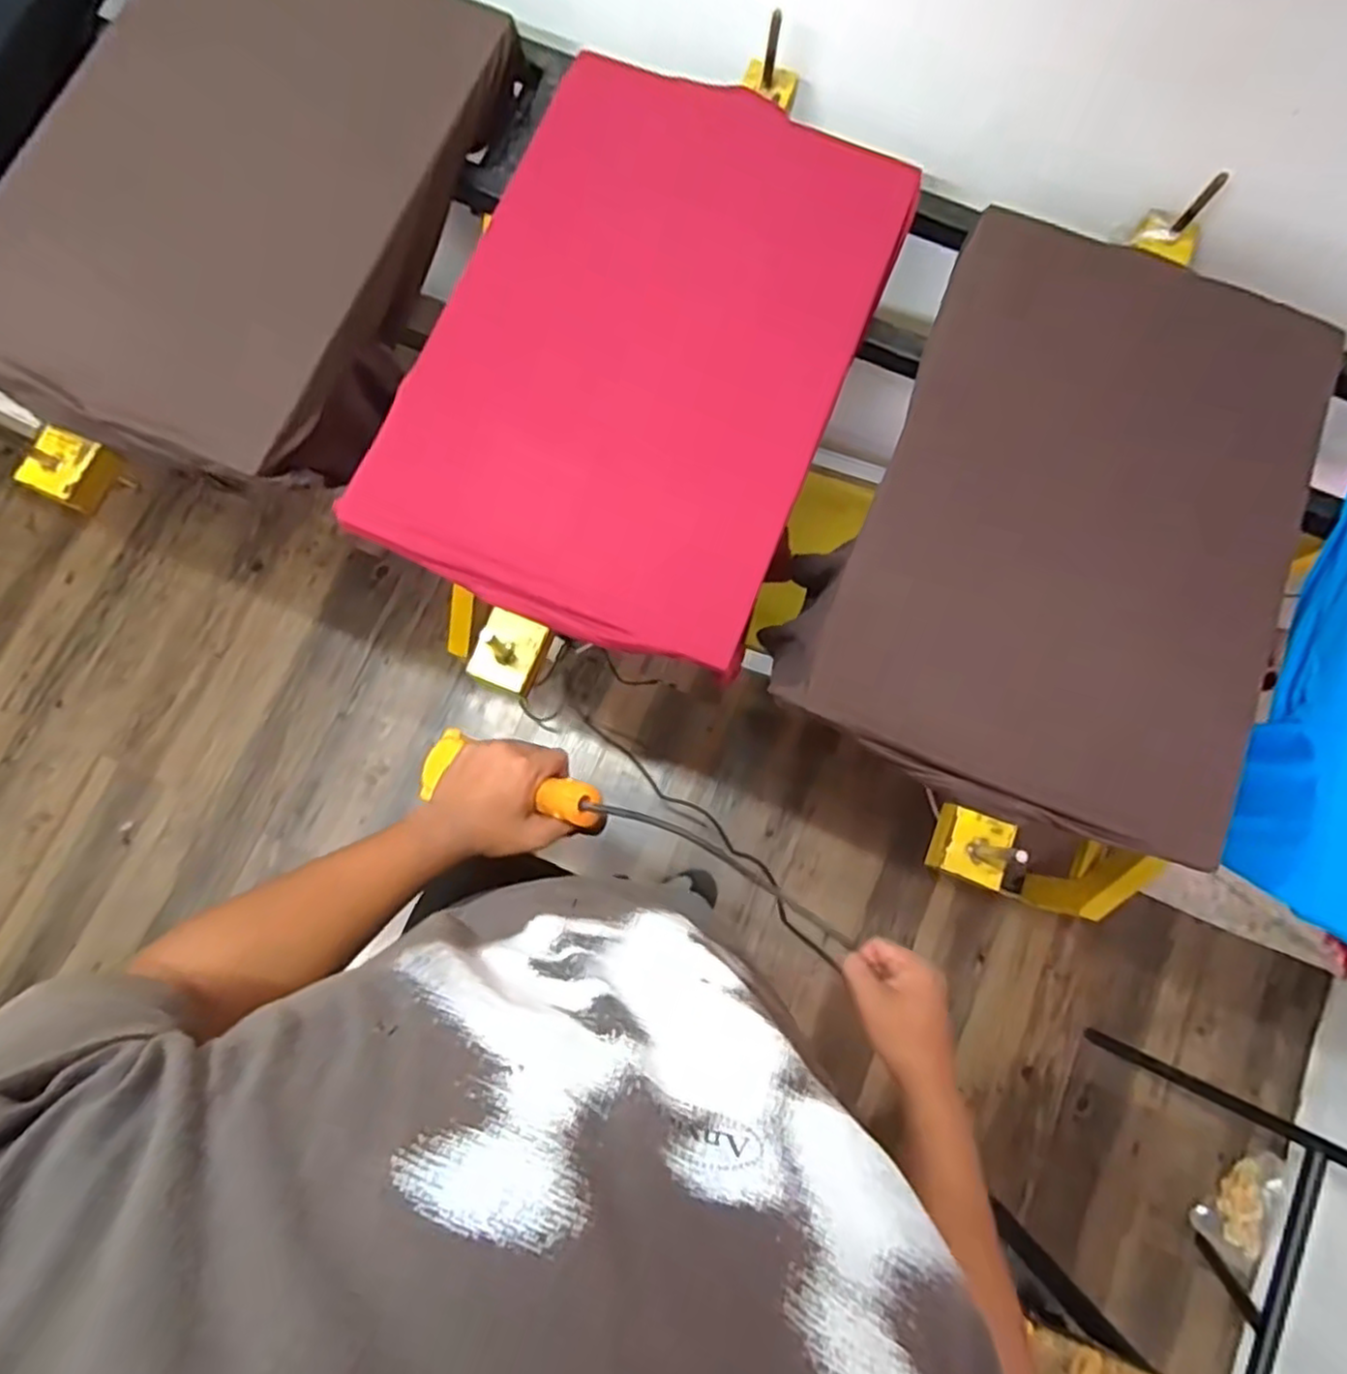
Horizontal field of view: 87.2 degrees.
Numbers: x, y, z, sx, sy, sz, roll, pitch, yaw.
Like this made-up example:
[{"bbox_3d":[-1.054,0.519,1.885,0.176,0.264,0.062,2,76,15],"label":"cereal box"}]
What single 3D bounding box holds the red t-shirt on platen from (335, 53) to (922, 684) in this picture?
[{"bbox_3d":[-0.042,-0.366,0.724,0.442,0.050,0.621,22,81,2],"label":"red t-shirt on platen"}]

